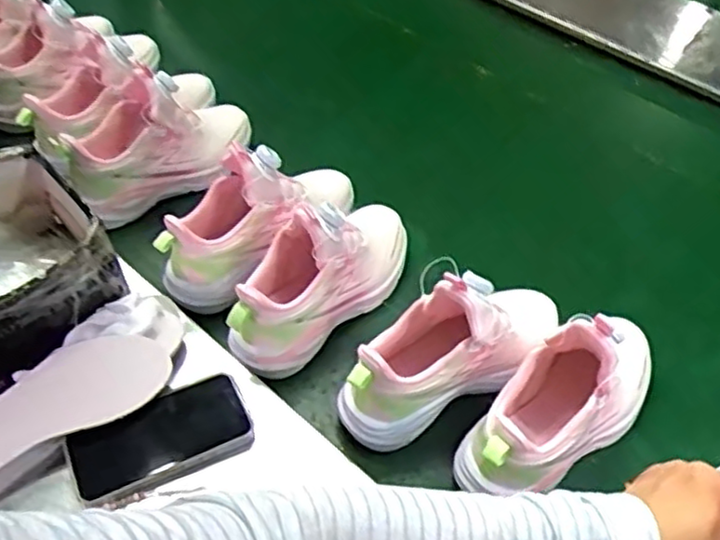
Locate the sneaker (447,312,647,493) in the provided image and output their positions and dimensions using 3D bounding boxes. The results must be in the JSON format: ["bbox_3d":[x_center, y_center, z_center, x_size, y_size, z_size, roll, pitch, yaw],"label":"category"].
[{"bbox_3d":[0.193,0.104,0.620,0.241,0.135,0.078,-27,52,-24],"label":"sneaker"}]

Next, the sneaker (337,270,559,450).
[{"bbox_3d":[0.091,0.058,0.648,0.243,0.123,0.074,-26,52,-23],"label":"sneaker"}]

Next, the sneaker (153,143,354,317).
[{"bbox_3d":[-0.106,-0.071,0.743,0.072,0.122,0.240,34,55,27],"label":"sneaker"}]

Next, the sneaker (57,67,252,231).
[{"bbox_3d":[-0.230,-0.154,0.833,0.235,0.134,0.092,-33,55,-28],"label":"sneaker"}]

